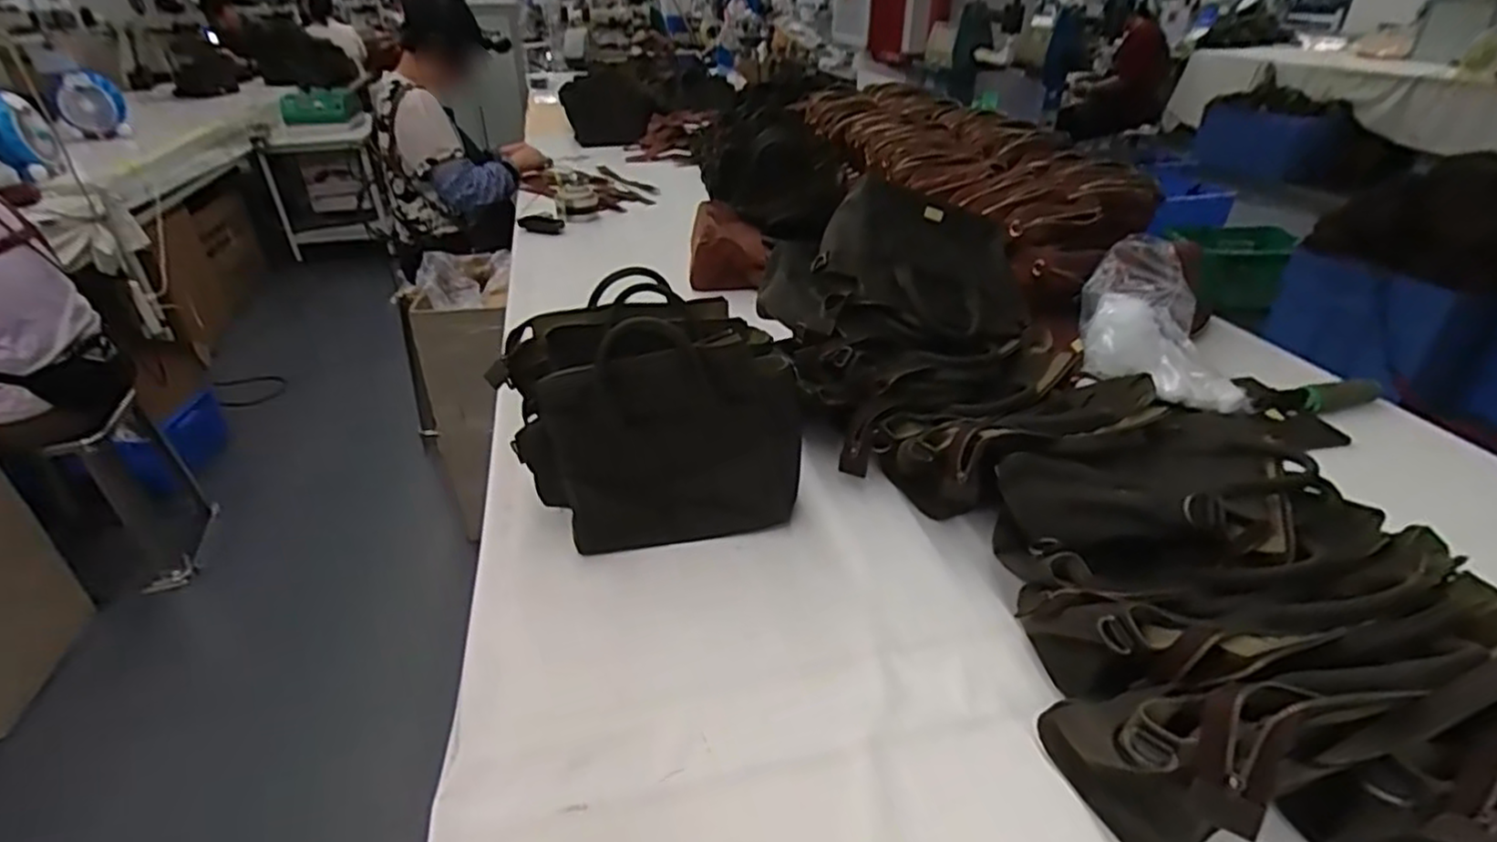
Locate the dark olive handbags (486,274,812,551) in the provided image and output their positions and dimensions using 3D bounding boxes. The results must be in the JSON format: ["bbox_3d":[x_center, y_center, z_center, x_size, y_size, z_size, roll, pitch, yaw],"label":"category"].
[{"bbox_3d":[-0.110,-0.008,0.800,0.303,0.189,0.229,-9,33,-13],"label":"dark olive handbags"}]

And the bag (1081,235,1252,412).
[{"bbox_3d":[0.611,-0.147,1.046,0.227,0.136,0.270,12,34,19],"label":"bag"}]

